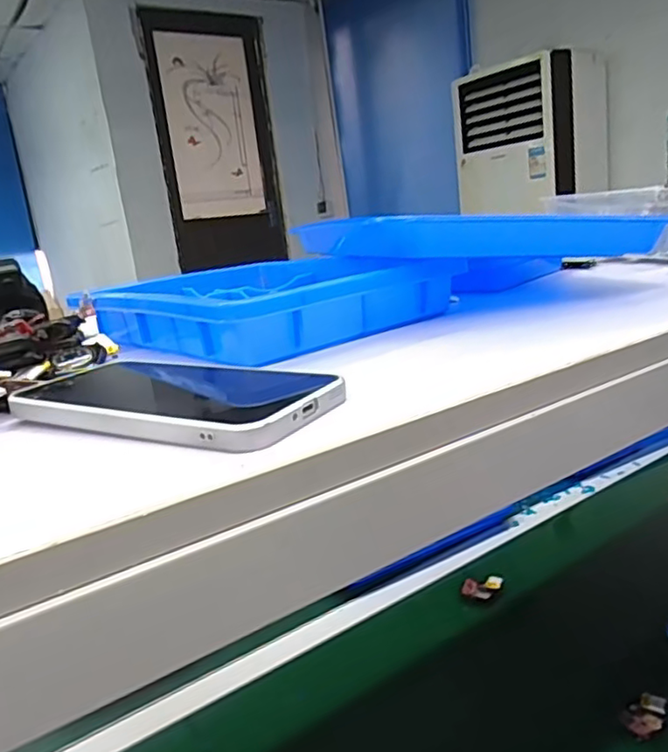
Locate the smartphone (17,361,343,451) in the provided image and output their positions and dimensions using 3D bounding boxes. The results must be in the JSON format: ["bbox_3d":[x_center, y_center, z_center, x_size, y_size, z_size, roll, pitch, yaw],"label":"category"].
[{"bbox_3d":[-0.078,0.014,0.297,0.154,0.011,0.068,1,15,30],"label":"smartphone"}]

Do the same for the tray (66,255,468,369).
[{"bbox_3d":[-0.051,-0.055,0.480,0.236,0.049,0.197,-17,17,-38],"label":"tray"}]

